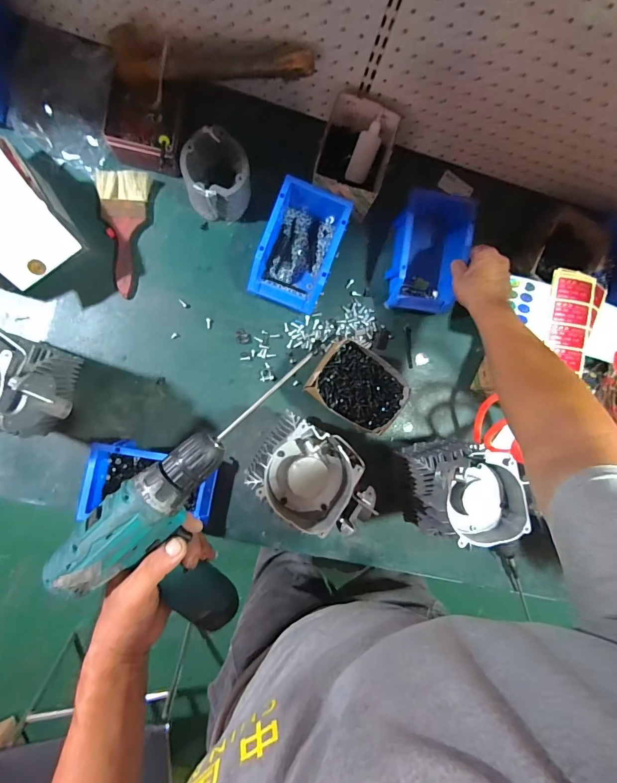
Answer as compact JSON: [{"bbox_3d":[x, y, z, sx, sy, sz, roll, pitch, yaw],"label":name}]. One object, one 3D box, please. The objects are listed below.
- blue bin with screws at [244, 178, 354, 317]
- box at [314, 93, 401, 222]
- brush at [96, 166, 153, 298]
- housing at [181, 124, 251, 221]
[{"bbox_3d":[-0.012,-0.242,0.618,0.112,0.077,0.201,21,88,-7],"label":"blue bin with screws"},{"bbox_3d":[0.070,-0.371,0.617,0.118,0.088,0.158,15,89,-8],"label":"box"},{"bbox_3d":[-0.297,-0.257,0.609,0.080,0.019,0.194,-2,91,-8],"label":"brush"},{"bbox_3d":[-0.144,-0.346,0.606,0.114,0.072,0.112,-13,93,-7],"label":"housing"}]

